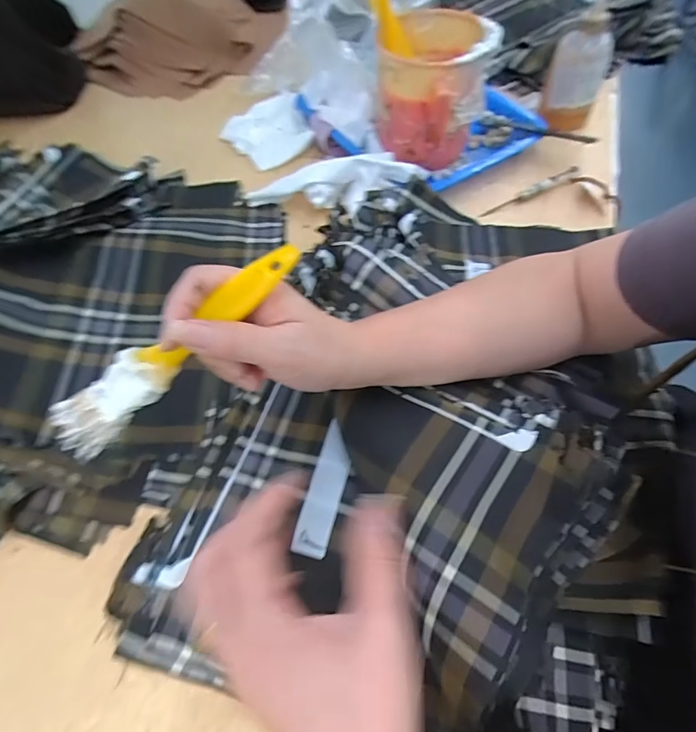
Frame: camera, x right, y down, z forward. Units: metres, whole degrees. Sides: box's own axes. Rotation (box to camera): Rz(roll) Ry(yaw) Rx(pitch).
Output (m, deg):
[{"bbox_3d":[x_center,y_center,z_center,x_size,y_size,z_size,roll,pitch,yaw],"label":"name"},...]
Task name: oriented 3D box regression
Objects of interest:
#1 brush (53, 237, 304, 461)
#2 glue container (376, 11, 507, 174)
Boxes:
[{"bbox_3d":[-0.098,-0.012,0.239,0.171,0.010,0.033,-39,91,10],"label":"brush"},{"bbox_3d":[0.095,-0.311,0.505,0.119,0.127,0.148,1,57,2],"label":"glue container"}]

